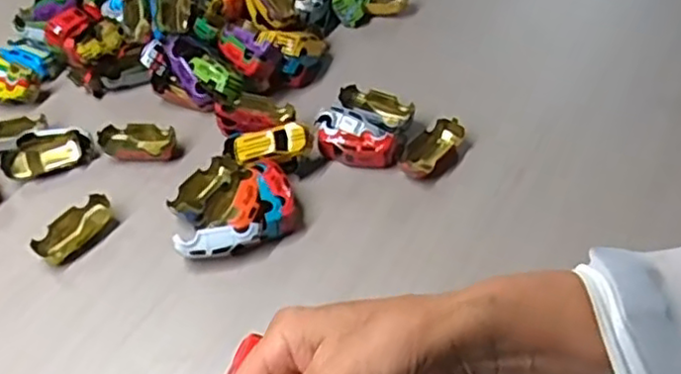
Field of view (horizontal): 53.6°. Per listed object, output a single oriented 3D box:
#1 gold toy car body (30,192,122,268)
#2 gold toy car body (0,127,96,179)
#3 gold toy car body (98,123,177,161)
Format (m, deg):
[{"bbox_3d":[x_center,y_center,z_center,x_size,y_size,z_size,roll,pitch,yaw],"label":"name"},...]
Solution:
[{"bbox_3d":[-0.204,0.033,0.522,0.034,0.016,0.063,26,56,27],"label":"gold toy car body"},{"bbox_3d":[-0.251,-0.031,0.579,0.075,0.021,0.030,-10,48,-3],"label":"gold toy car body"},{"bbox_3d":[-0.174,-0.038,0.581,0.068,0.018,0.031,-1,48,5],"label":"gold toy car body"}]

